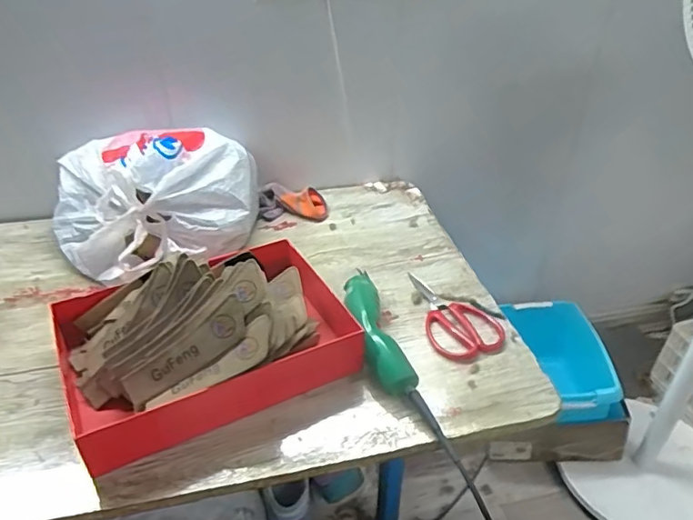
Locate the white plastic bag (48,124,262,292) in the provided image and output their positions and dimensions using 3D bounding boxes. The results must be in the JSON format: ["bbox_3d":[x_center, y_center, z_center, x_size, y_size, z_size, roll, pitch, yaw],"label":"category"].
[{"bbox_3d":[-0.301,-0.111,0.888,0.307,0.152,0.244,-18,39,-24],"label":"white plastic bag"}]

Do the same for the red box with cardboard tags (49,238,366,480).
[{"bbox_3d":[-0.174,0.064,0.677,0.332,0.123,0.247,-17,39,-23],"label":"red box with cardboard tags"}]

